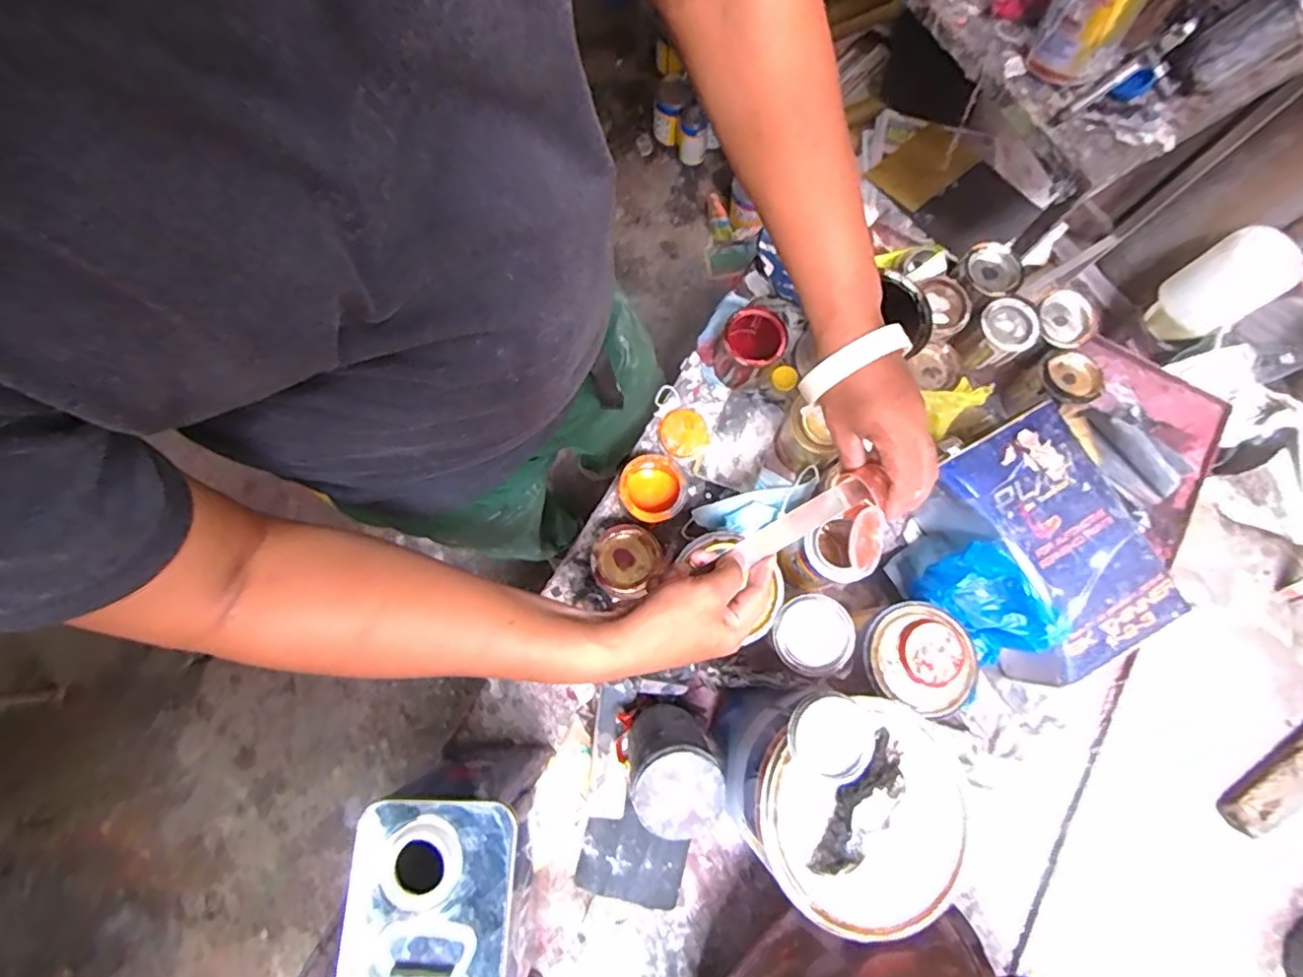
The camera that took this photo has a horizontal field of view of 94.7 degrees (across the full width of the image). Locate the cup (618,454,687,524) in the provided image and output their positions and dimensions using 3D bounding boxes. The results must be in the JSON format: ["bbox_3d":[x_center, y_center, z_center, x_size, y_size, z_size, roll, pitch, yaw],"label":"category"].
[{"bbox_3d":[0.001,0.009,0.675,0.069,0.073,0.070,0,74,-1],"label":"cup"}]

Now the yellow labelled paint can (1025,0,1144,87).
[{"bbox_3d":[0.560,-0.618,0.764,0.091,0.147,0.094,0,74,-1],"label":"yellow labelled paint can"}]

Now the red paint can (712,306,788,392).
[{"bbox_3d":[0.113,-0.159,0.698,0.072,0.078,0.064,1,74,0],"label":"red paint can"}]

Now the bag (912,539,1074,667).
[{"bbox_3d":[0.331,0.112,0.590,0.111,0.088,0.087,41,78,10],"label":"bag"}]

